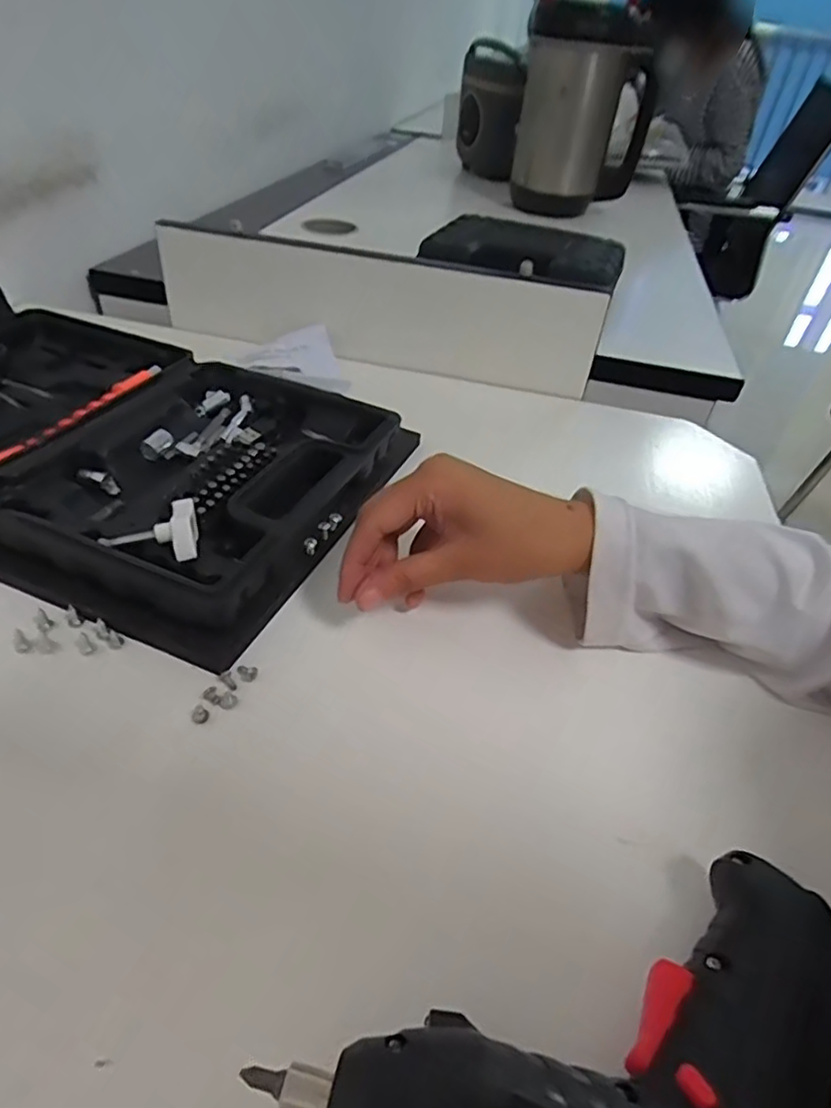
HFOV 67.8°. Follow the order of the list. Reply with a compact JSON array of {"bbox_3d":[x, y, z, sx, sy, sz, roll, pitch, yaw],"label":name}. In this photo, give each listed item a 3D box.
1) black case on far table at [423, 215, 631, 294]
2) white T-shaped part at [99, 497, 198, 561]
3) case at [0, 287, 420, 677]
[{"bbox_3d":[0.126,-0.343,0.696,0.207,0.022,0.167,18,42,13],"label":"black case on far table"},{"bbox_3d":[-0.136,-0.011,0.316,0.047,0.014,0.034,-5,42,-13],"label":"white T-shaped part"},{"bbox_3d":[-0.203,-0.080,0.410,0.352,0.042,0.240,19,42,14],"label":"case"}]

